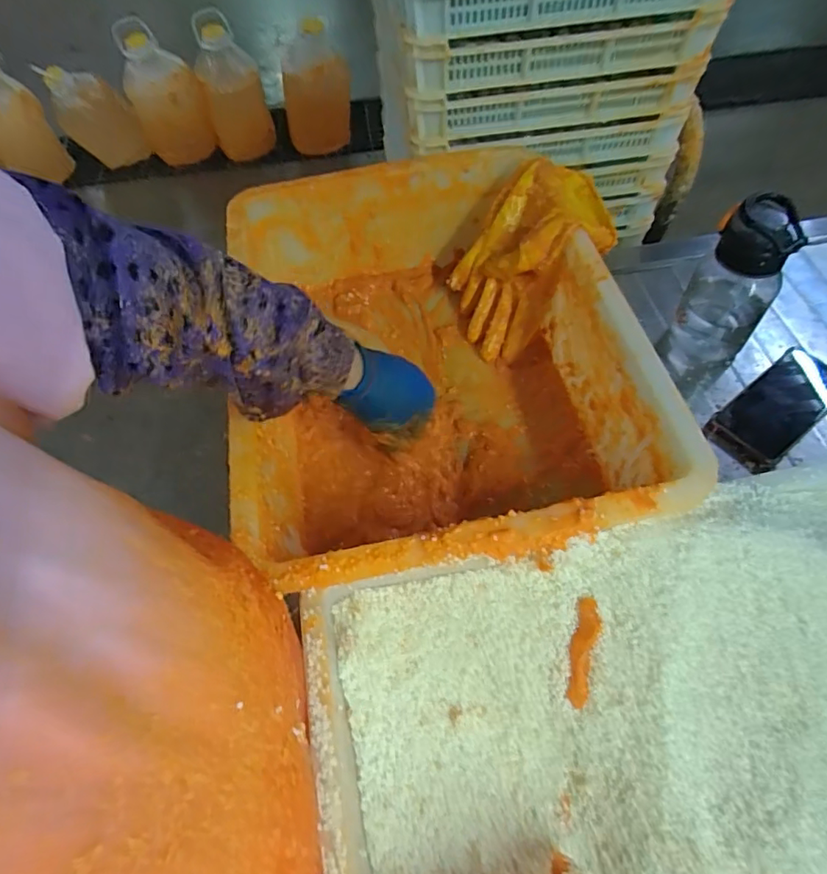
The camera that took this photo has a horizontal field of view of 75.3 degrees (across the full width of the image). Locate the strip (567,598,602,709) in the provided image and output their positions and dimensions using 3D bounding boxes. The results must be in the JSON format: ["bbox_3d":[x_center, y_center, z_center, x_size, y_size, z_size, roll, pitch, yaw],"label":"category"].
[{"bbox_3d":[0.139,0.178,0.441,0.020,0.005,0.087,9,91,30],"label":"strip"}]

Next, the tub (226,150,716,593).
[{"bbox_3d":[0.012,-0.114,0.629,0.400,0.192,0.586,-13,58,-4],"label":"tub"}]

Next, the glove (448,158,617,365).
[{"bbox_3d":[0.146,-0.248,0.708,0.254,0.142,0.156,-41,64,-19],"label":"glove"}]

